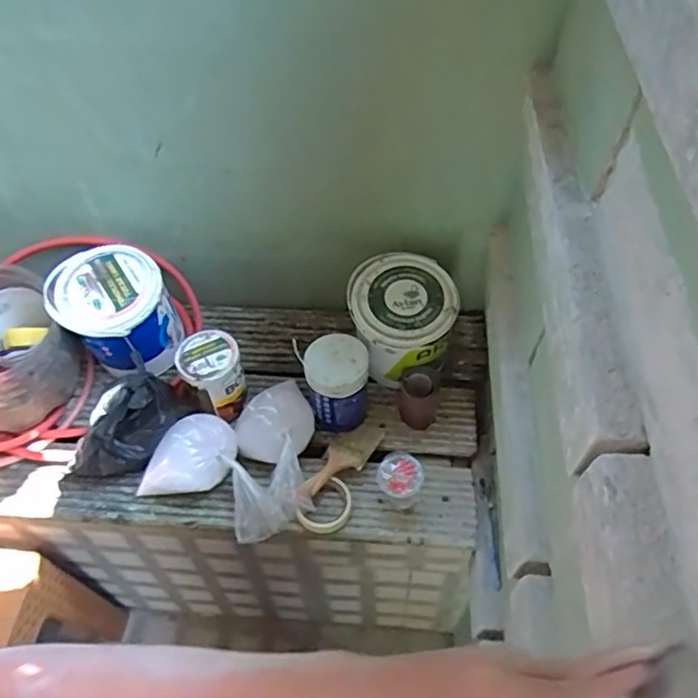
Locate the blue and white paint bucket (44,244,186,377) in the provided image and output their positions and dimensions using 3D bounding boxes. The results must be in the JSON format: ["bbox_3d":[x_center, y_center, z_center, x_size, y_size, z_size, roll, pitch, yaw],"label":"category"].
[{"bbox_3d":[-0.421,-0.058,1.157,0.187,0.203,0.172,-1,51,1],"label":"blue and white paint bucket"}]

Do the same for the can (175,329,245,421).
[{"bbox_3d":[-0.244,0.047,1.125,0.103,0.139,0.097,-1,51,1],"label":"can"}]

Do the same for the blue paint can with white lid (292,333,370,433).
[{"bbox_3d":[-0.026,0.058,1.117,0.110,0.160,0.119,-15,52,-11],"label":"blue paint can with white lid"}]

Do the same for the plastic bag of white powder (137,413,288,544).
[{"bbox_3d":[-0.211,0.208,1.051,0.261,0.103,0.157,19,54,16],"label":"plastic bag of white powder"}]

